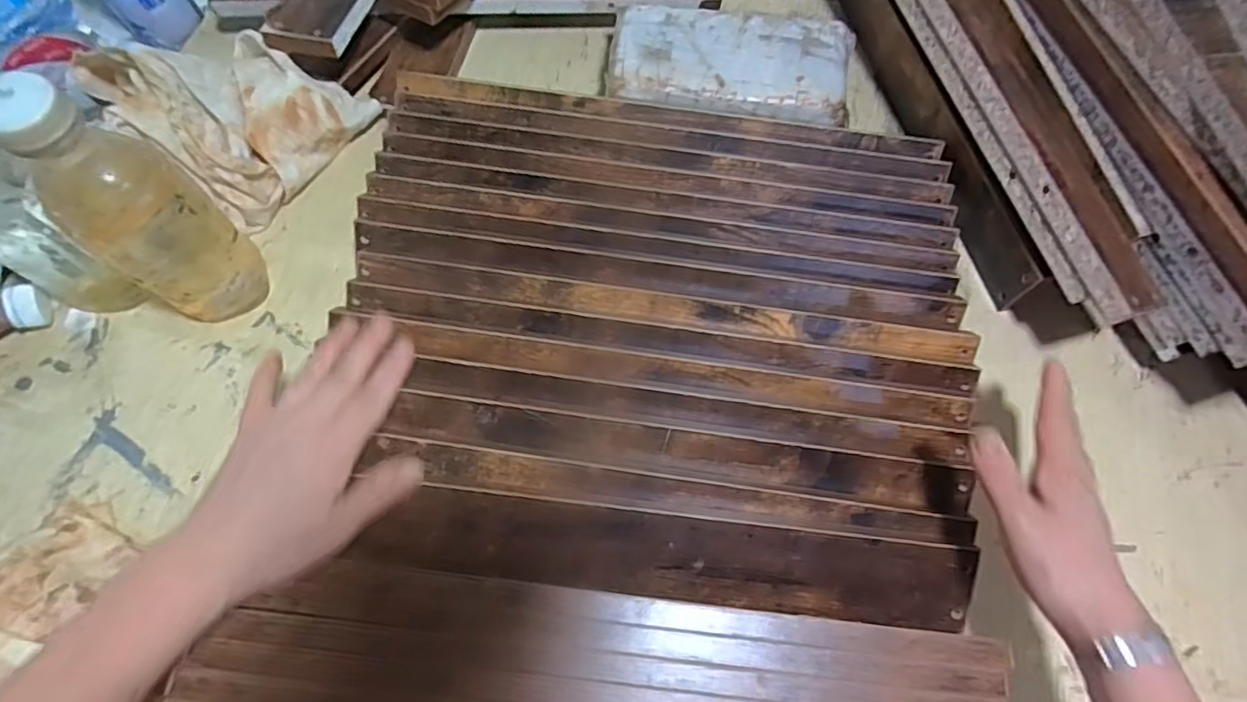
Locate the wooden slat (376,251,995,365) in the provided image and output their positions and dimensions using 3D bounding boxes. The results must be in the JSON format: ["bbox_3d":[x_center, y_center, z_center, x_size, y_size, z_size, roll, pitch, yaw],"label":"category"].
[{"bbox_3d":[0.033,-0.032,0.460,0.458,0.013,0.026,7,66,0],"label":"wooden slat"}]

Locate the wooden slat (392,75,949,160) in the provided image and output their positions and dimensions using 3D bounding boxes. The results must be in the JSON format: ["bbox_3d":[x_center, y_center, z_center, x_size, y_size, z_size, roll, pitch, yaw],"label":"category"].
[{"bbox_3d":[0.040,-0.201,0.522,0.457,0.009,0.024,7,66,0],"label":"wooden slat"}]

